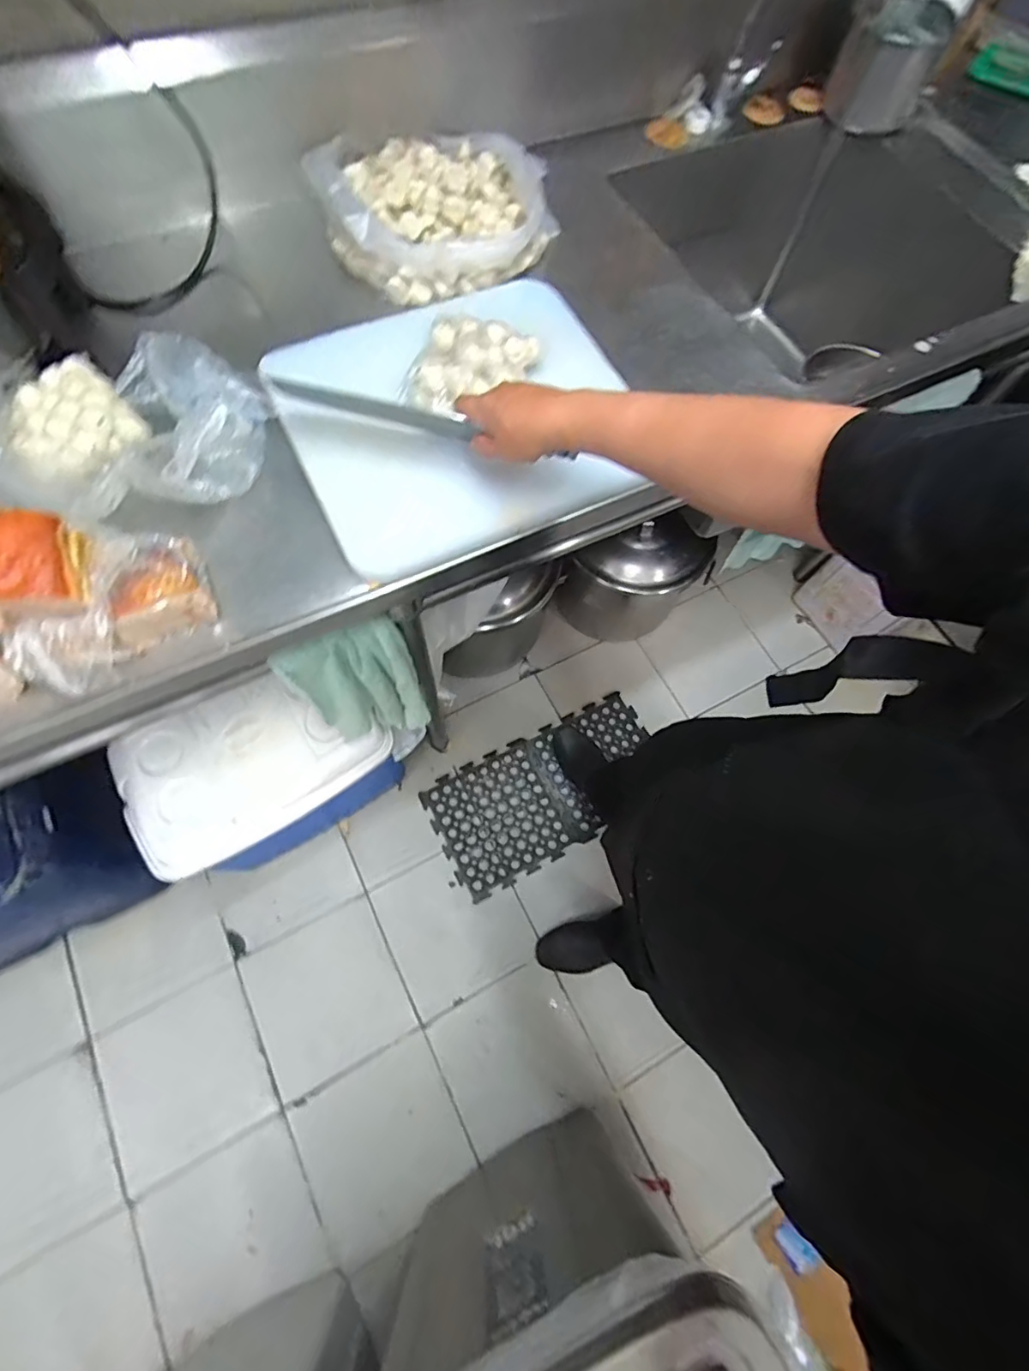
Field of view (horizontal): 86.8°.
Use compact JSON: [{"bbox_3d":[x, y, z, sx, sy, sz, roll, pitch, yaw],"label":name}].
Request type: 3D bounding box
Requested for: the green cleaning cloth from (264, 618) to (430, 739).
[{"bbox_3d":[-0.213,0.009,0.776,0.151,0.301,0.051,-14,69,-9],"label":"green cleaning cloth"}]

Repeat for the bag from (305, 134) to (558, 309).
[{"bbox_3d":[-0.102,-0.654,0.737,0.293,0.088,0.233,-23,72,-10],"label":"bag"}]

